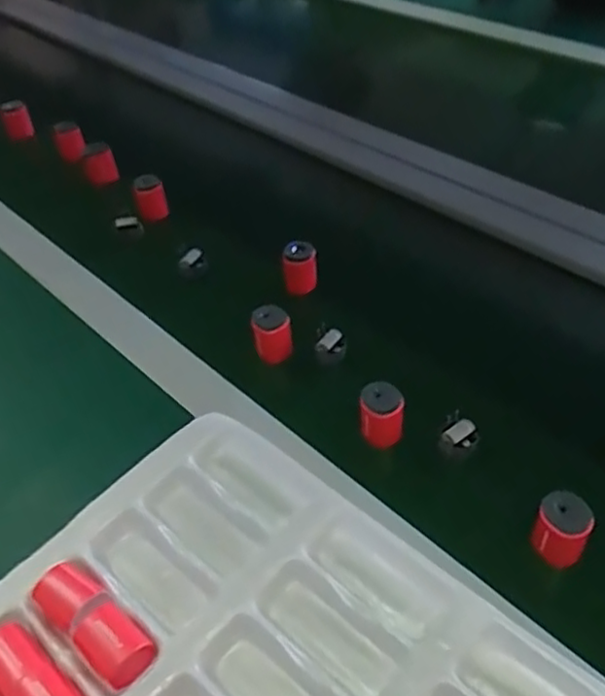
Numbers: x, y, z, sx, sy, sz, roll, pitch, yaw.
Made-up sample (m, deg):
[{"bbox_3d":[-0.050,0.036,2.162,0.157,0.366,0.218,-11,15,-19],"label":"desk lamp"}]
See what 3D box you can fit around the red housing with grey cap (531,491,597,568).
[{"bbox_3d":[0.161,0.113,0.422,0.031,0.033,0.032,-4,46,4],"label":"red housing with grey cap"}]

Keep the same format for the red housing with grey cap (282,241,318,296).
[{"bbox_3d":[-0.002,-0.073,0.620,0.030,0.041,0.027,-5,46,2],"label":"red housing with grey cap"}]

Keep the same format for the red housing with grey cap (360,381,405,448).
[{"bbox_3d":[0.058,0.048,0.495,0.030,0.034,0.033,1,47,8],"label":"red housing with grey cap"}]

